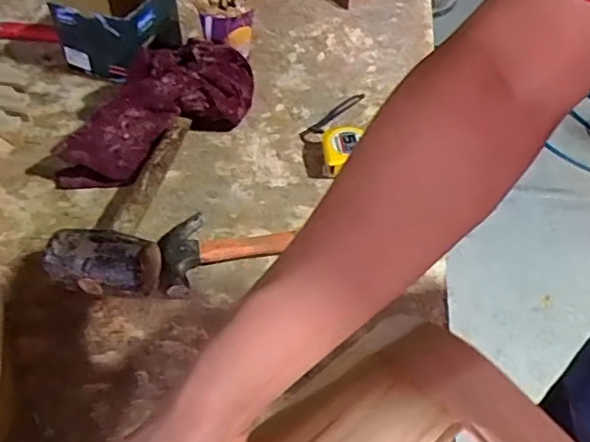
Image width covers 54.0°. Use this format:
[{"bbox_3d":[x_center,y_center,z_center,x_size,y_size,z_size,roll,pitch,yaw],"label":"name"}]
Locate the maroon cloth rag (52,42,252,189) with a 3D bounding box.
[{"bbox_3d":[-0.183,-0.144,0.755,0.286,0.096,0.110,-34,59,-27],"label":"maroon cloth rag"}]

